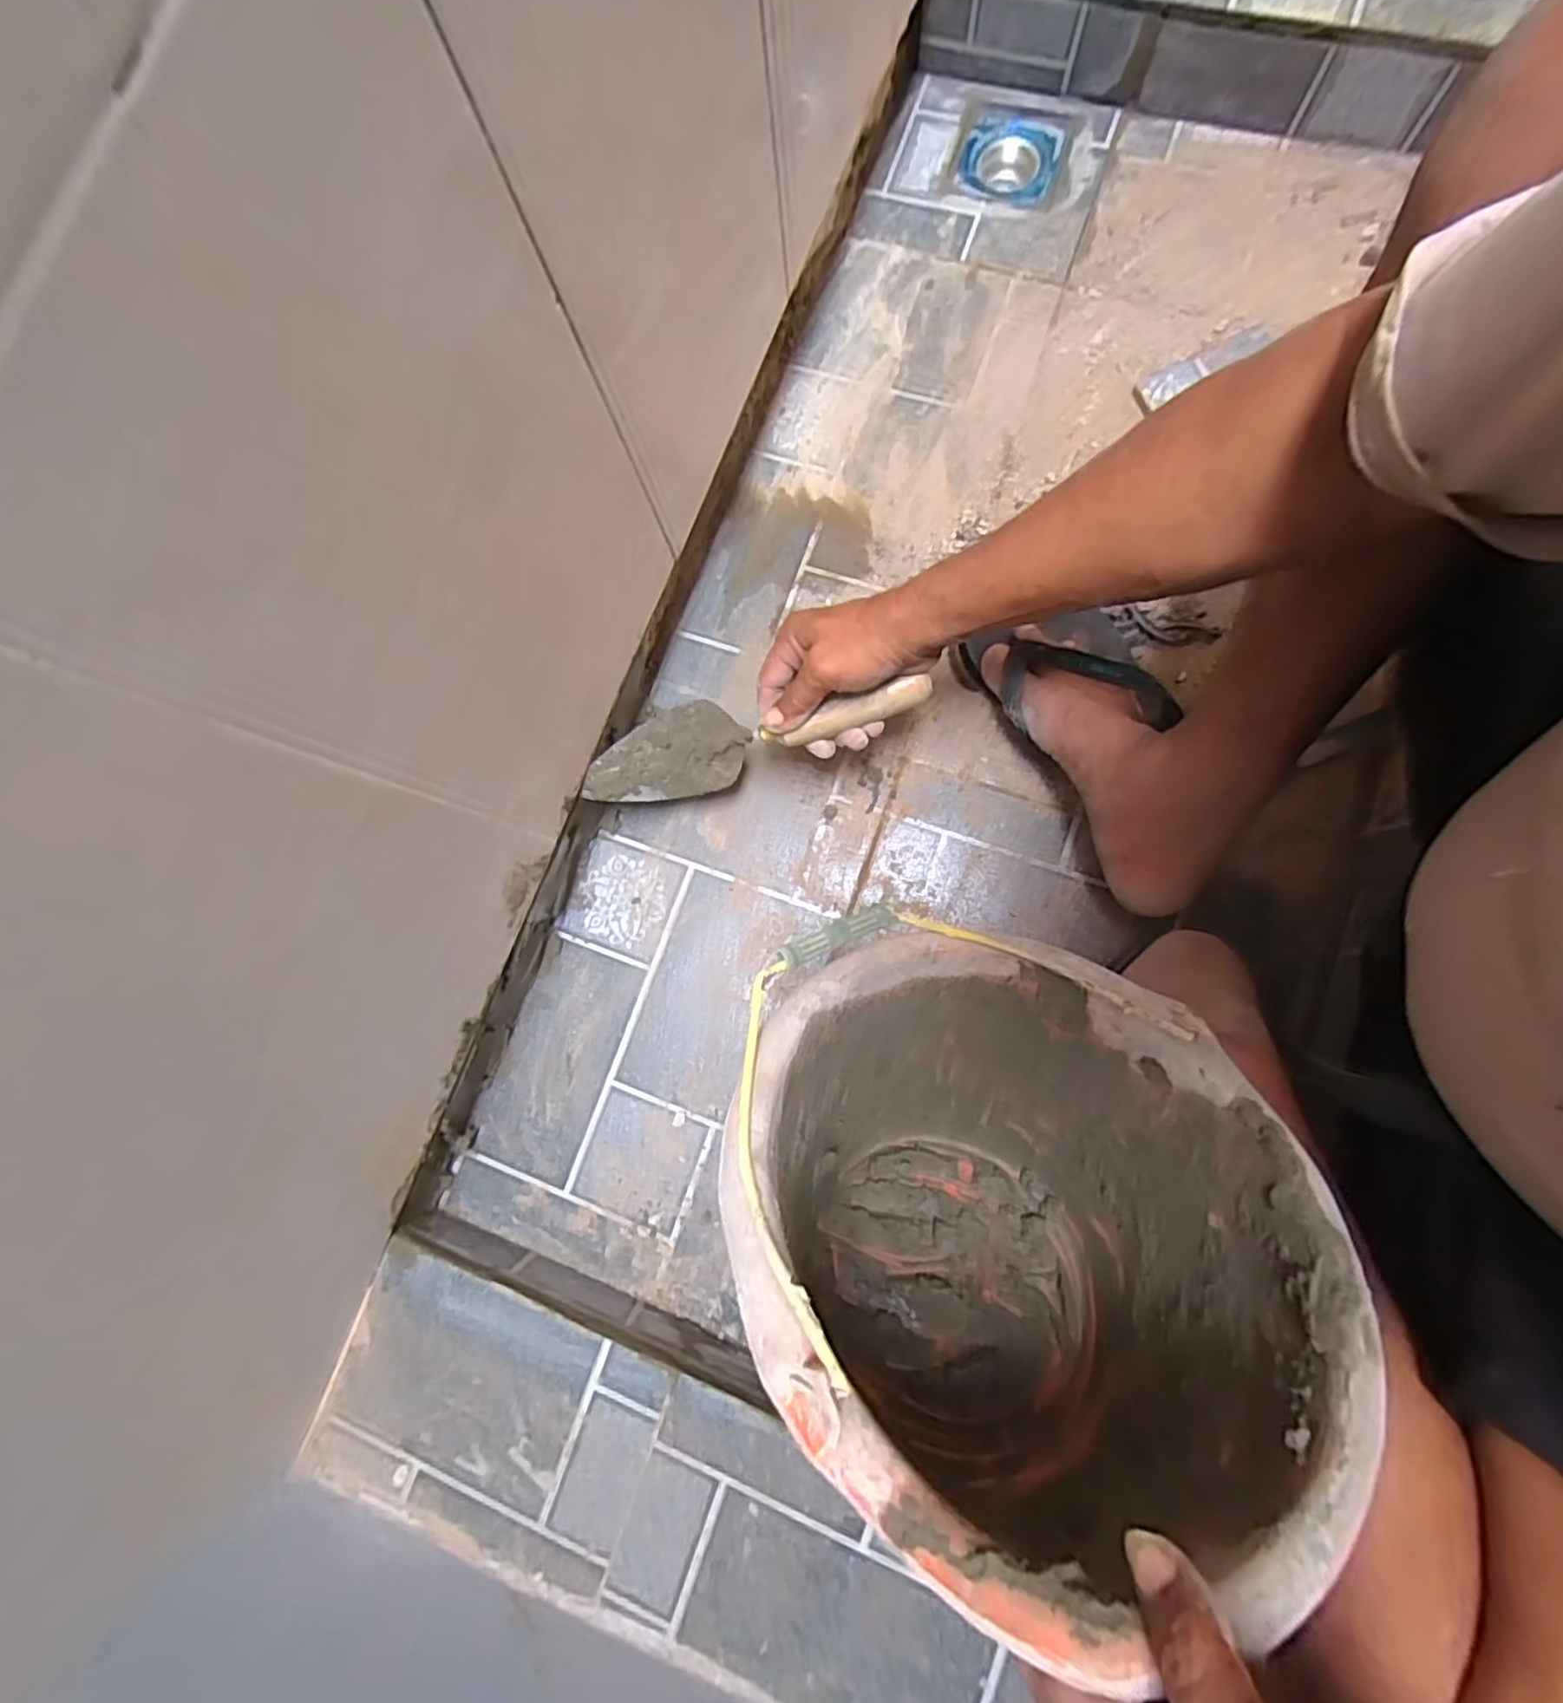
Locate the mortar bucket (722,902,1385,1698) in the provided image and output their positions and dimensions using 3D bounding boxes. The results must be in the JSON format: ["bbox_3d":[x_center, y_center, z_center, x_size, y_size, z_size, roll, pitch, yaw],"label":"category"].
[{"bbox_3d":[0.116,0.228,0.413,0.298,0.250,0.291,10,48,2],"label":"mortar bucket"}]

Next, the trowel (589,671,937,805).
[{"bbox_3d":[-0.024,-0.091,0.550,0.276,0.055,0.058,-11,72,18],"label":"trowel"}]

